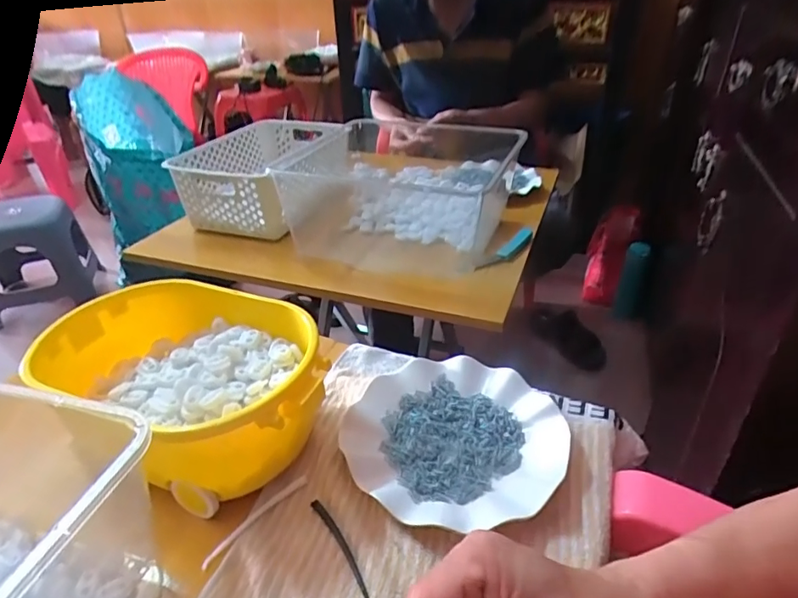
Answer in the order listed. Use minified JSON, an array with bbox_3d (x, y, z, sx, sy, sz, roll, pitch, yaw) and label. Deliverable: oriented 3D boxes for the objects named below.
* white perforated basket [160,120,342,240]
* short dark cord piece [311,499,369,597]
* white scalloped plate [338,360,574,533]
[{"bbox_3d":[-0.237,-0.217,0.900,0.195,0.111,0.312,6,33,13],"label":"white perforated basket"},{"bbox_3d":[-0.042,0.177,0.371,0.008,0.004,0.087,-19,37,-27],"label":"short dark cord piece"},{"bbox_3d":[0.045,0.117,0.442,0.179,0.024,0.175,0,32,0],"label":"white scalloped plate"}]

